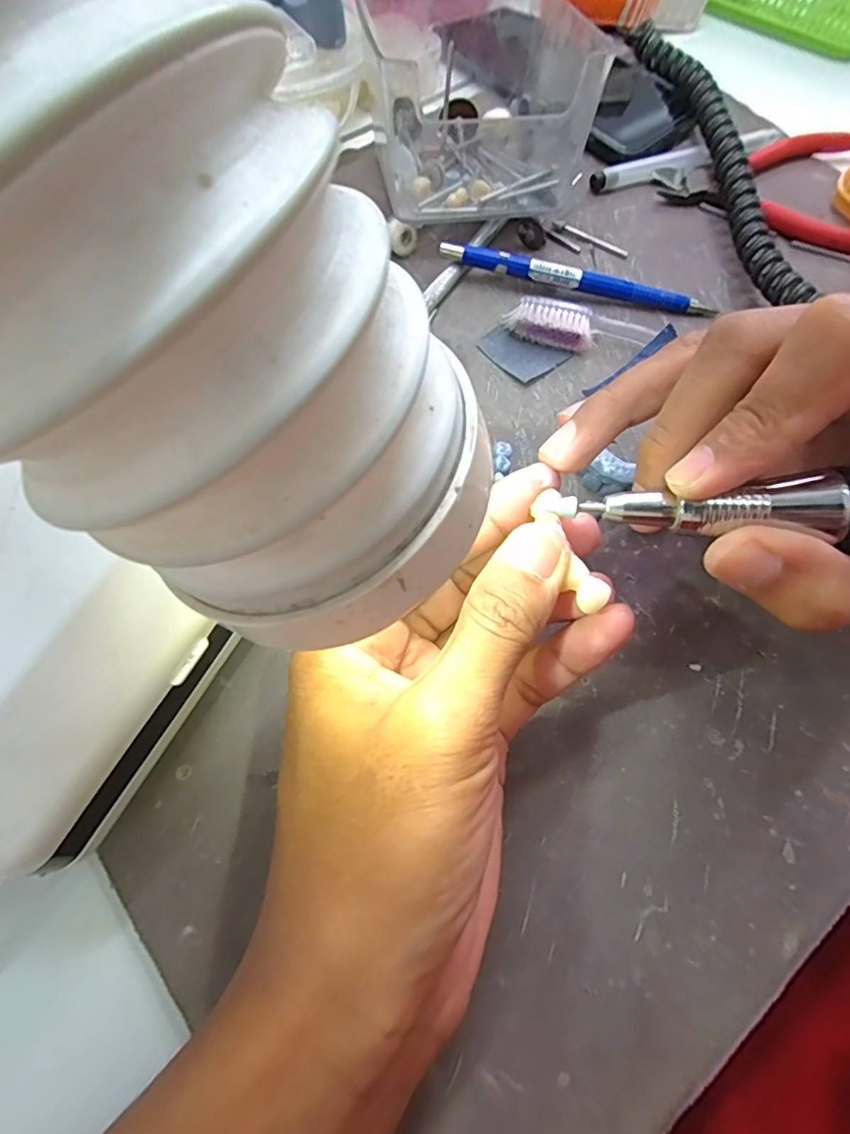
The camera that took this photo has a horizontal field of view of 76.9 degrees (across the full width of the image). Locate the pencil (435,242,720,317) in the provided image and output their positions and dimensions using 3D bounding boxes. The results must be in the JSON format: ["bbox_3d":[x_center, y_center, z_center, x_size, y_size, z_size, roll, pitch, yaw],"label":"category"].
[{"bbox_3d":[0.074,-0.137,0.256,0.132,0.014,0.007,9,68,1],"label":"pencil"}]

